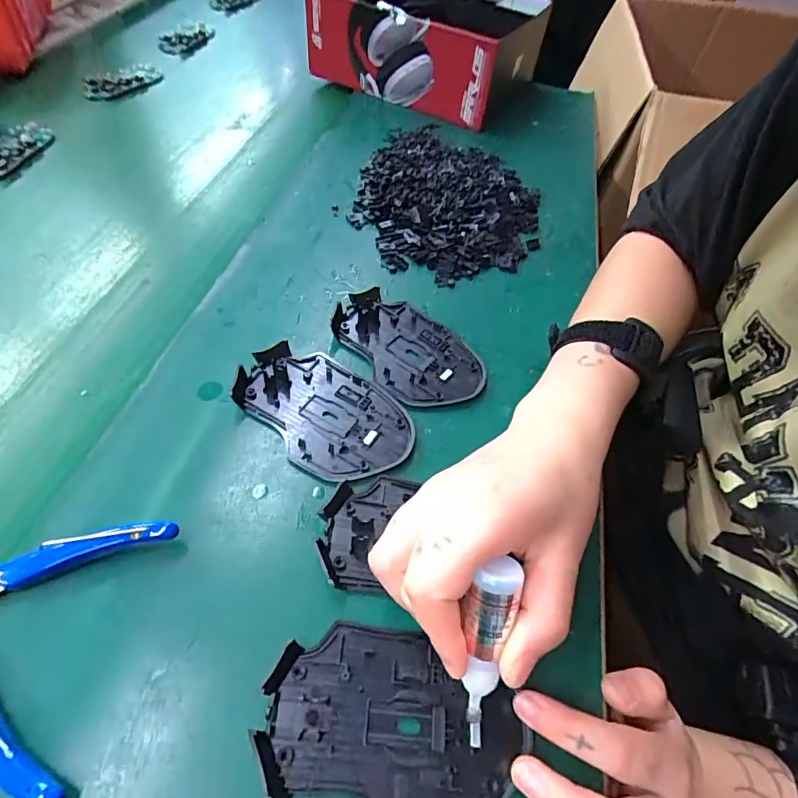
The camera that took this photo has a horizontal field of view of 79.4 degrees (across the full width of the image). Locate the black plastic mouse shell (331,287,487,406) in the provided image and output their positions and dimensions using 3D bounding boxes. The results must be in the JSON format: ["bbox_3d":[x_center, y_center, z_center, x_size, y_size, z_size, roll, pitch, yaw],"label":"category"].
[{"bbox_3d":[0.007,-0.039,0.345,0.074,0.011,0.114,-32,62,-25],"label":"black plastic mouse shell"}]

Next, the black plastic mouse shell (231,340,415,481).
[{"bbox_3d":[-0.046,0.004,0.304,0.112,0.012,0.074,40,60,22],"label":"black plastic mouse shell"}]

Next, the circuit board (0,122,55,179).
[{"bbox_3d":[-0.373,-0.238,0.461,0.039,0.019,0.094,8,53,2],"label":"circuit board"}]

